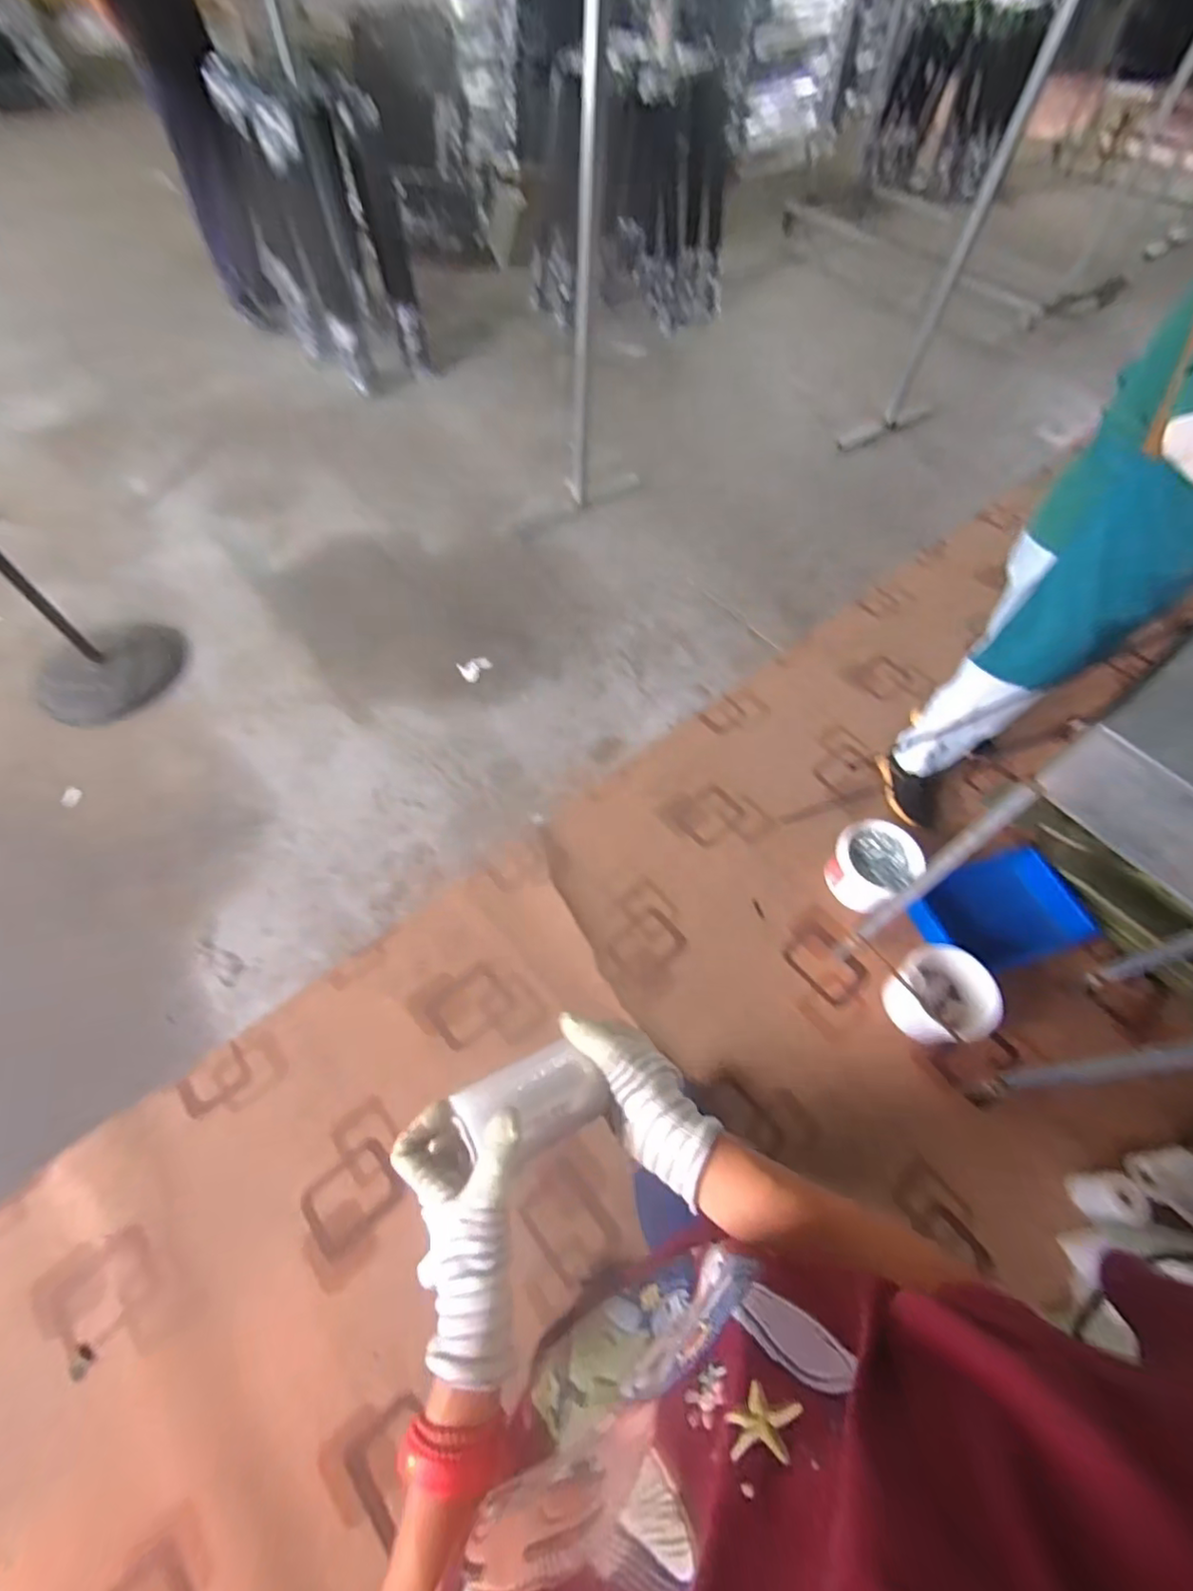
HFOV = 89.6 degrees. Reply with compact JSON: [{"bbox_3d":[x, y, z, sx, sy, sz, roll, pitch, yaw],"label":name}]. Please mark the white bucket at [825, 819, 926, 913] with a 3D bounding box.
[{"bbox_3d":[0.676,0.175,1.504,0.191,0.166,0.181,0,58,-1],"label":"white bucket"}]

